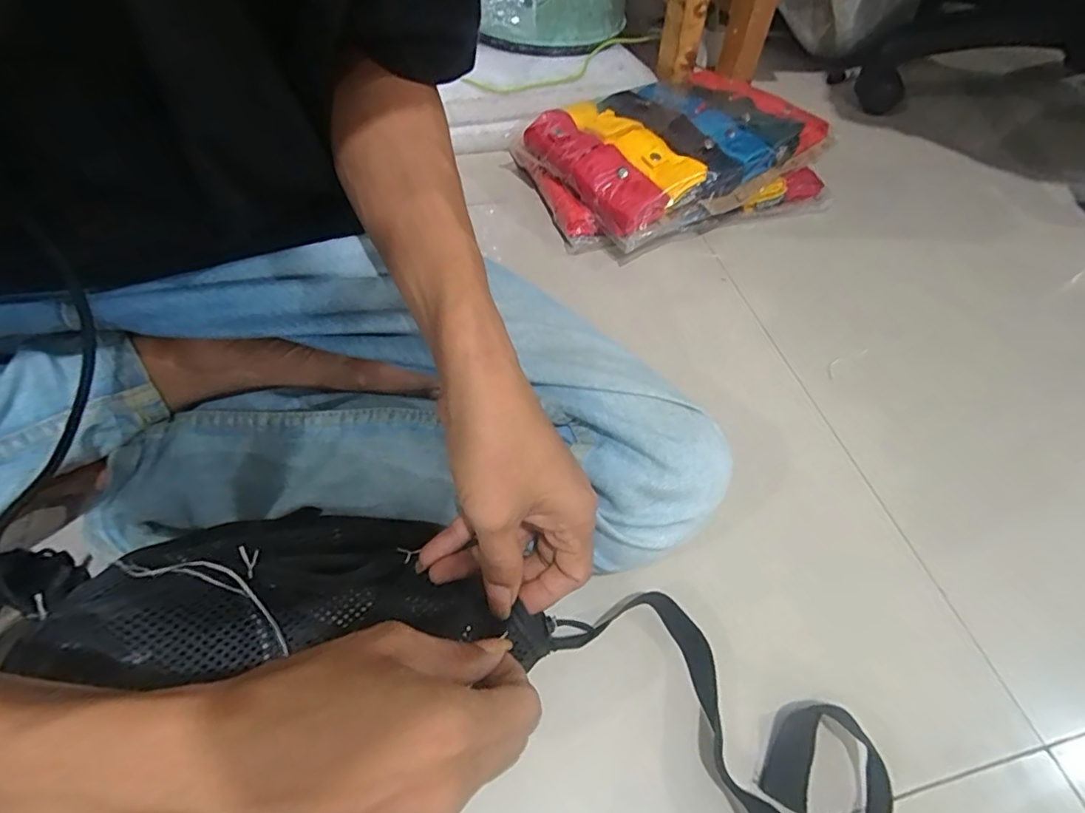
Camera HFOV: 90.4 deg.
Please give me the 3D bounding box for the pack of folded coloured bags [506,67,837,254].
[{"bbox_3d":[0.143,-0.292,0.622,0.343,0.075,0.215,-30,61,-24],"label":"pack of folded coloured bags"}]

